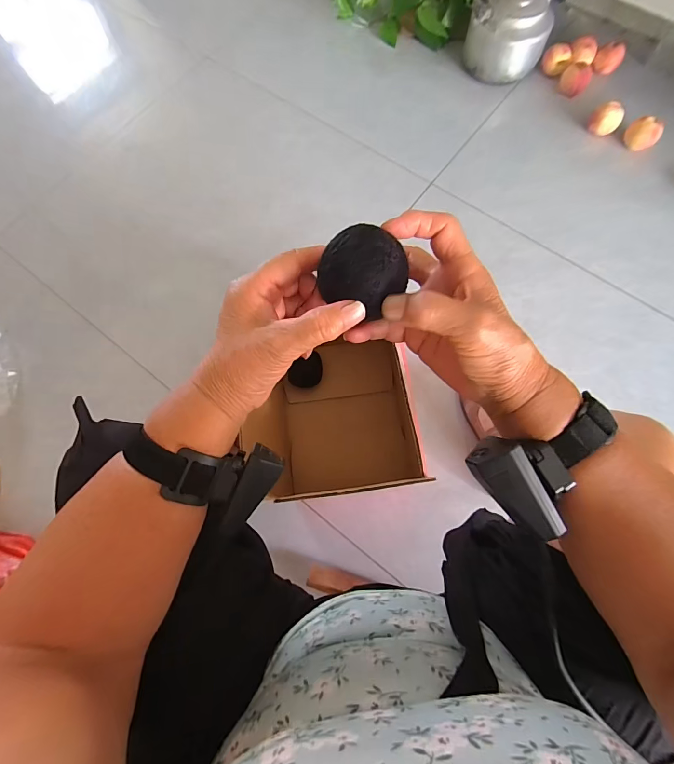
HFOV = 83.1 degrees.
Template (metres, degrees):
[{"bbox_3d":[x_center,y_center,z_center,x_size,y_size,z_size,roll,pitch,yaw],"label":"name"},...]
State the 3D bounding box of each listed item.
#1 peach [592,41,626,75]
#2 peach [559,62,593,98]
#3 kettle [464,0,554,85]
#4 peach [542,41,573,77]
[{"bbox_3d":[0.737,-0.876,1.035,0.065,0.060,0.065,30,77,11],"label":"peach"},{"bbox_3d":[0.634,-0.805,1.020,0.073,0.062,0.073,25,76,10],"label":"peach"},{"bbox_3d":[0.460,-0.942,1.006,0.198,0.170,0.244,20,75,8],"label":"kettle"},{"bbox_3d":[0.596,-0.875,1.037,0.067,0.066,0.067,25,76,10],"label":"peach"}]

